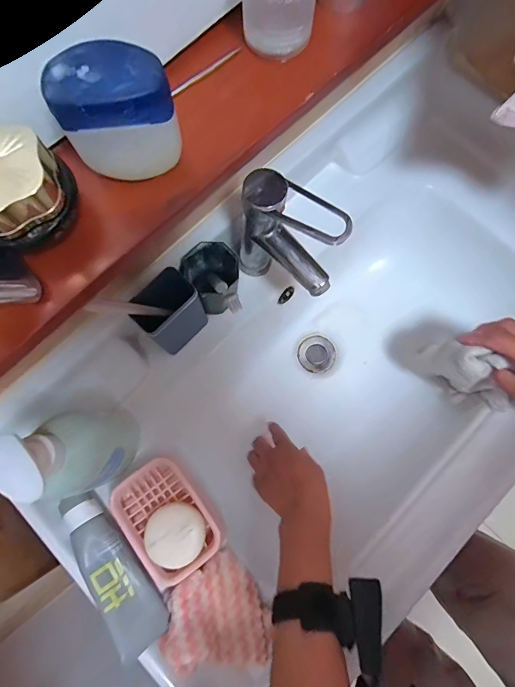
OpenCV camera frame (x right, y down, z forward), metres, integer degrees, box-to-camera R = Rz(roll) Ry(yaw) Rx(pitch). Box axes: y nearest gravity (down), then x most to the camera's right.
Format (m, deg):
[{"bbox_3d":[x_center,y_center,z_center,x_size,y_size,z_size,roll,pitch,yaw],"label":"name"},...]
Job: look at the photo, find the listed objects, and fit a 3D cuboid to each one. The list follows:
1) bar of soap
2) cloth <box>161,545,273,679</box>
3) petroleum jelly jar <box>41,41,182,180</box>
[{"bbox_3d":[-0.088,0.203,0.420,0.063,0.015,0.060,0,77,0],"label":"bar of soap"},{"bbox_3d":[-0.040,0.296,0.416,0.099,0.043,0.114,-38,80,-8],"label":"cloth"},{"bbox_3d":[-0.070,-0.115,0.201,0.055,0.059,0.031,-11,78,-3],"label":"petroleum jelly jar"}]

